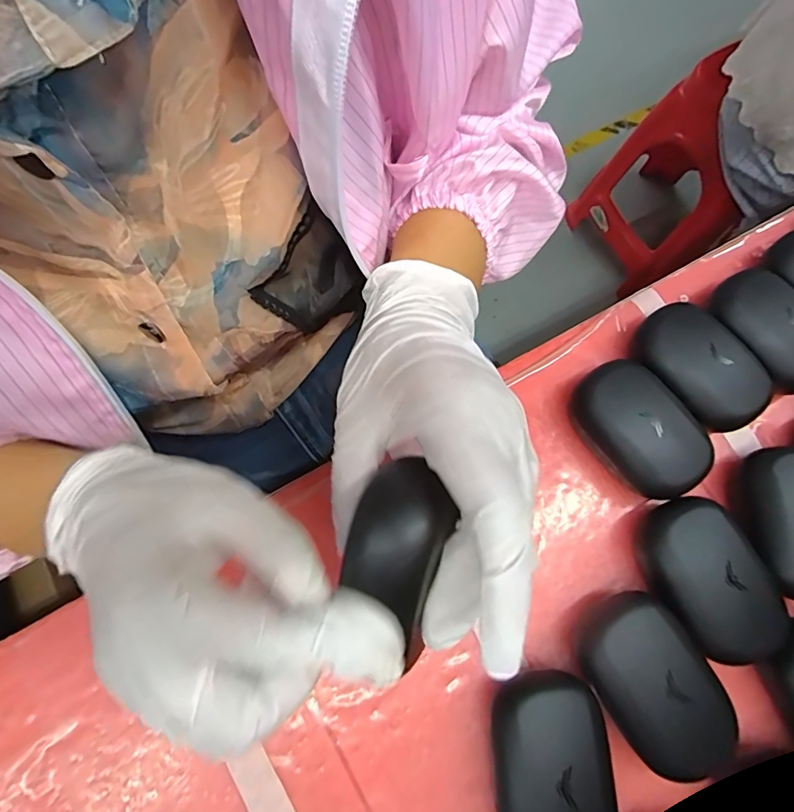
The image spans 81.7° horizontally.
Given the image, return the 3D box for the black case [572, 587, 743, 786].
[{"bbox_3d":[0.132,0.143,0.243,0.053,0.035,0.087,-31,79,-11],"label":"black case"}]

